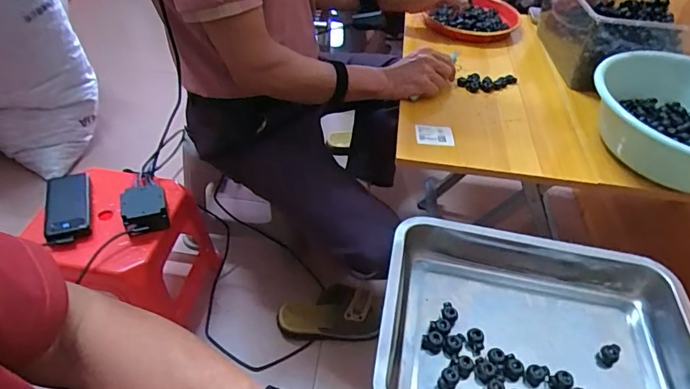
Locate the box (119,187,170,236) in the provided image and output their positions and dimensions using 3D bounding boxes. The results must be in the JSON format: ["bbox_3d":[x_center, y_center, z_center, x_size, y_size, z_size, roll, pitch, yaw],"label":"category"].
[{"bbox_3d":[-0.359,0.027,0.838,0.072,0.052,0.069,-11,45,-18],"label":"box"}]

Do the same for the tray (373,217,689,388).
[{"bbox_3d":[0.195,0.149,0.469,0.318,0.054,0.247,10,43,5],"label":"tray"}]

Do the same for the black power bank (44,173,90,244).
[{"bbox_3d":[-0.503,0.019,0.846,0.068,0.015,0.138,-4,58,-26],"label":"black power bank"}]

